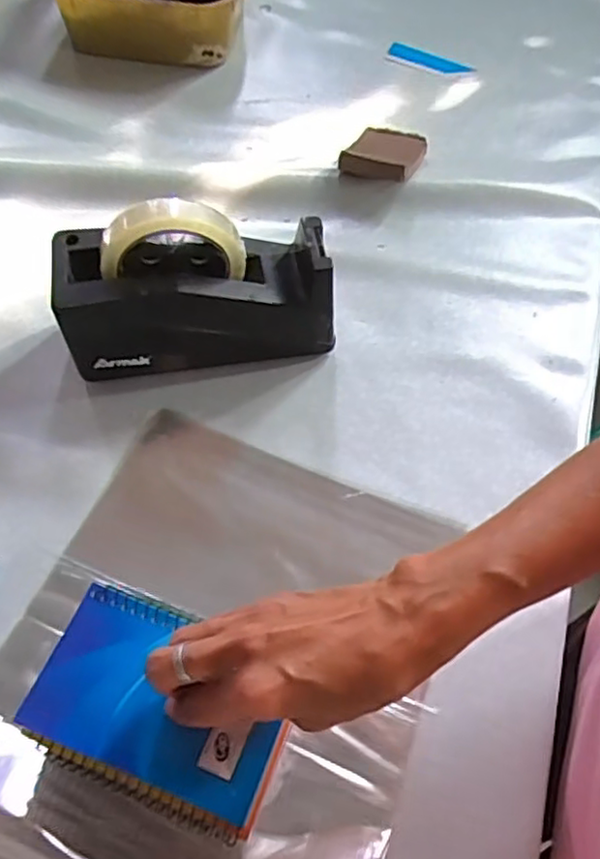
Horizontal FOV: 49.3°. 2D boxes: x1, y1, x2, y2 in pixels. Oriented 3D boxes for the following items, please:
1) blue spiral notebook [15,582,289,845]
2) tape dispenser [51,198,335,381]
[{"bbox_3d":[-0.074,0.147,0.352,0.132,0.009,0.090,22,62,9],"label":"blue spiral notebook"},{"bbox_3d":[-0.075,-0.107,0.483,0.191,0.129,0.070,-7,61,-7],"label":"tape dispenser"}]

